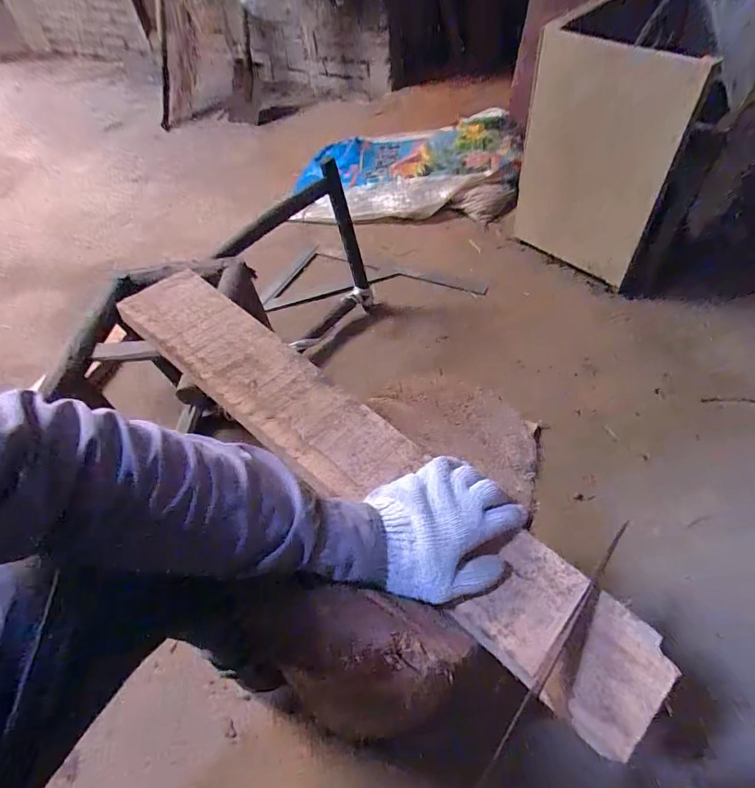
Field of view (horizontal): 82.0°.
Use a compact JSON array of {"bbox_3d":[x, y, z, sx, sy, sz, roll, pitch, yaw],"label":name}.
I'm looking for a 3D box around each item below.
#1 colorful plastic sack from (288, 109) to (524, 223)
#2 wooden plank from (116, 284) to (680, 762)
[{"bbox_3d":[0.076,-0.763,1.471,0.751,0.159,0.462,8,54,11],"label":"colorful plastic sack"},{"bbox_3d":[-0.055,0.053,0.508,0.742,0.022,0.114,36,62,23],"label":"wooden plank"}]

